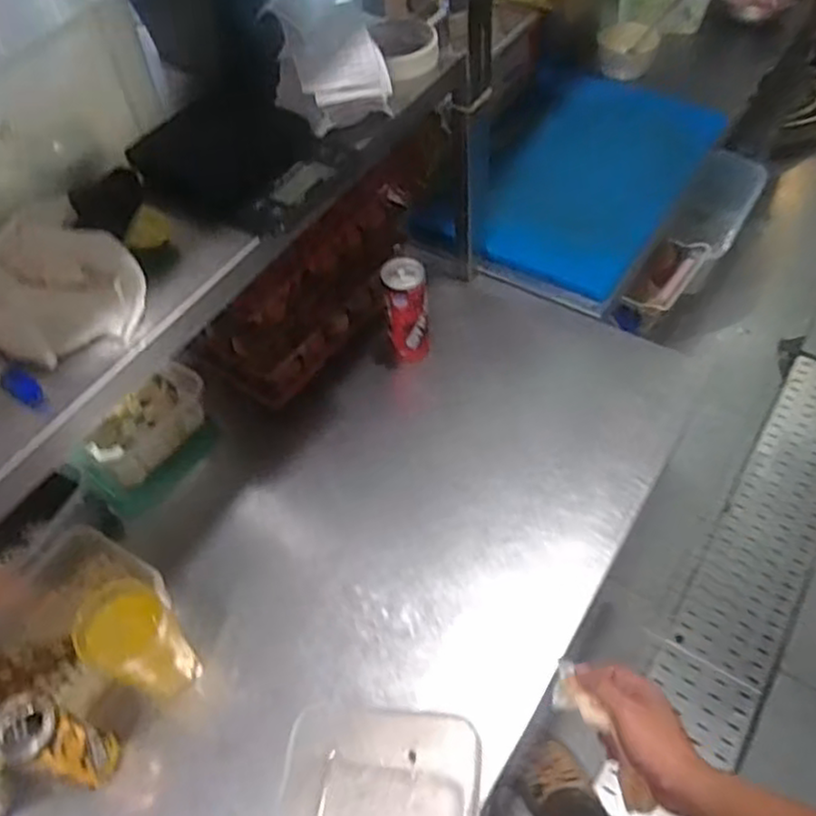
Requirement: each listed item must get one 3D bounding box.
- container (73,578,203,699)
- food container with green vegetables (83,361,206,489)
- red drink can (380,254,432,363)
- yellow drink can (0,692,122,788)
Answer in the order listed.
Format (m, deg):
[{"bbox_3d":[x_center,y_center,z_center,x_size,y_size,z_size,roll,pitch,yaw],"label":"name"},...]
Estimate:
[{"bbox_3d":[-0.260,0.232,0.703,0.071,0.151,0.076,-2,54,3],"label":"container"},{"bbox_3d":[-0.333,0.018,0.912,0.109,0.052,0.166,29,61,23],"label":"food container with green vegetables"},{"bbox_3d":[-0.001,-0.121,0.943,0.055,0.151,0.056,-5,54,1],"label":"red drink can"},{"bbox_3d":[-0.317,0.310,0.657,0.061,0.144,0.056,15,57,15],"label":"yellow drink can"}]

